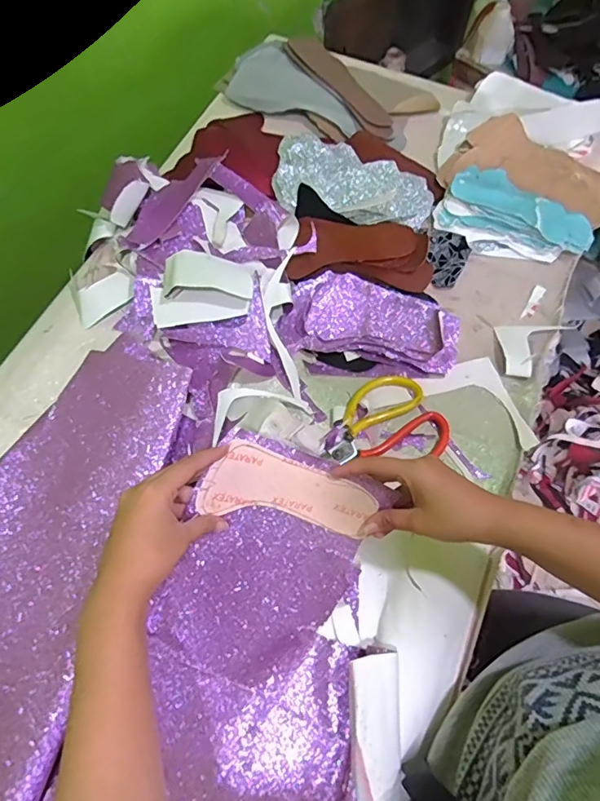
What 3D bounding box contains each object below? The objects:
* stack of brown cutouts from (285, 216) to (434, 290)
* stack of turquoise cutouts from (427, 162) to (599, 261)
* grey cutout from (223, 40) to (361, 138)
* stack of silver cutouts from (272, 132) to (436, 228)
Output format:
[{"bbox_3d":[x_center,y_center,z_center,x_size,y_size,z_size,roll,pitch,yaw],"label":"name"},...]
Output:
[{"bbox_3d":[0.080,-0.190,0.637,0.174,0.032,0.083,6,85,3],"label":"stack of brown cutouts"},{"bbox_3d":[0.295,-0.248,0.688,0.196,0.042,0.123,35,69,15],"label":"stack of turquoise cutouts"},{"bbox_3d":[0.000,-0.496,0.800,0.236,0.032,0.112,25,67,11],"label":"grey cutout"},{"bbox_3d":[0.077,-0.308,0.702,0.216,0.046,0.130,7,64,3],"label":"stack of silver cutouts"}]

